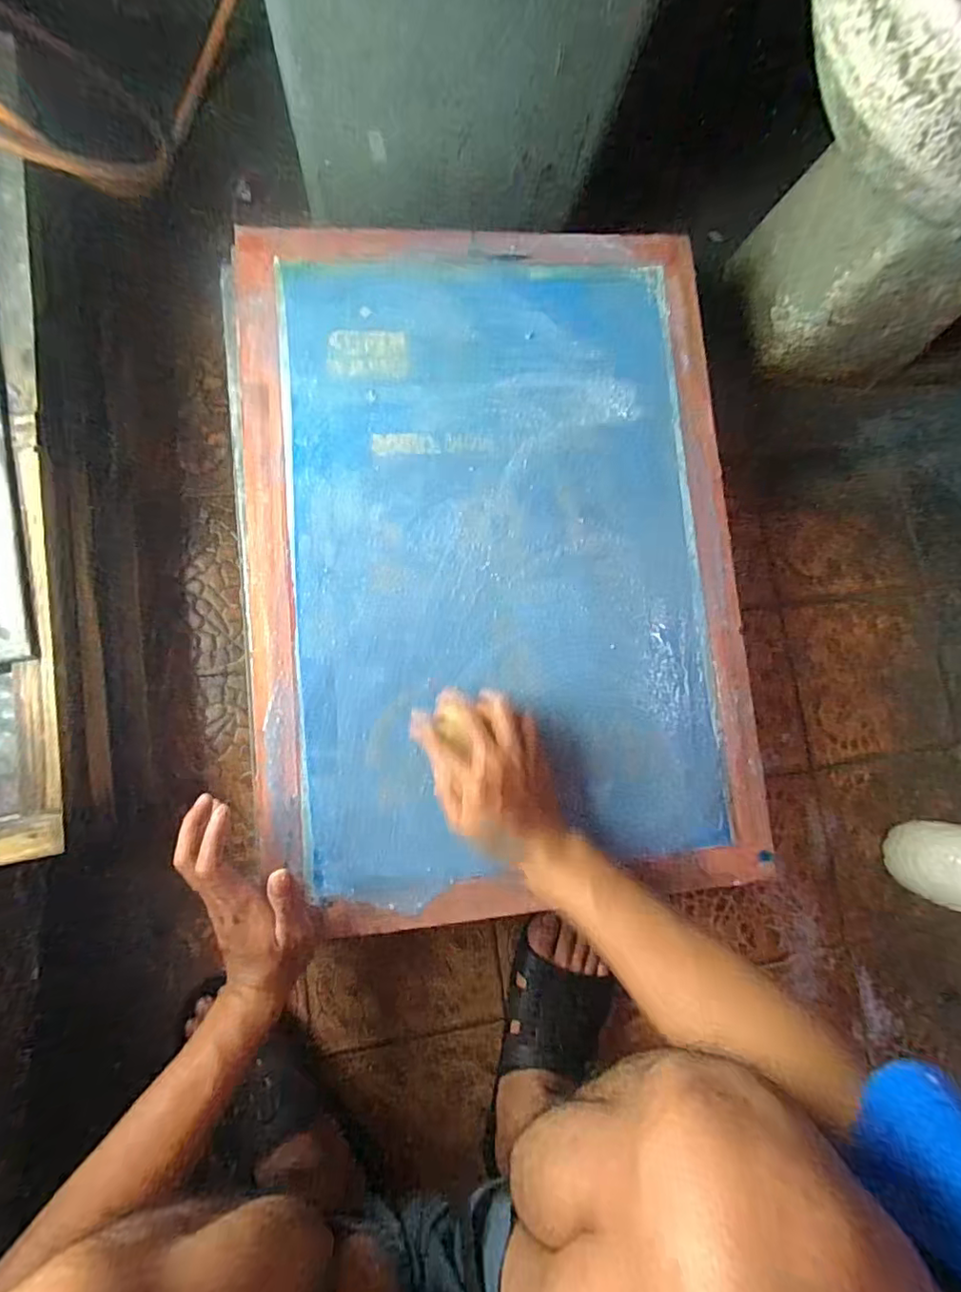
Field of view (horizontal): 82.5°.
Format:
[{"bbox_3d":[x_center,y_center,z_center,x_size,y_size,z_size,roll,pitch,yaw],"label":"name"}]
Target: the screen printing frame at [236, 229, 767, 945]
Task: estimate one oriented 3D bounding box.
[{"bbox_3d":[0.020,-0.095,0.522,0.460,0.021,0.650,-4,84,-6],"label":"screen printing frame"}]

